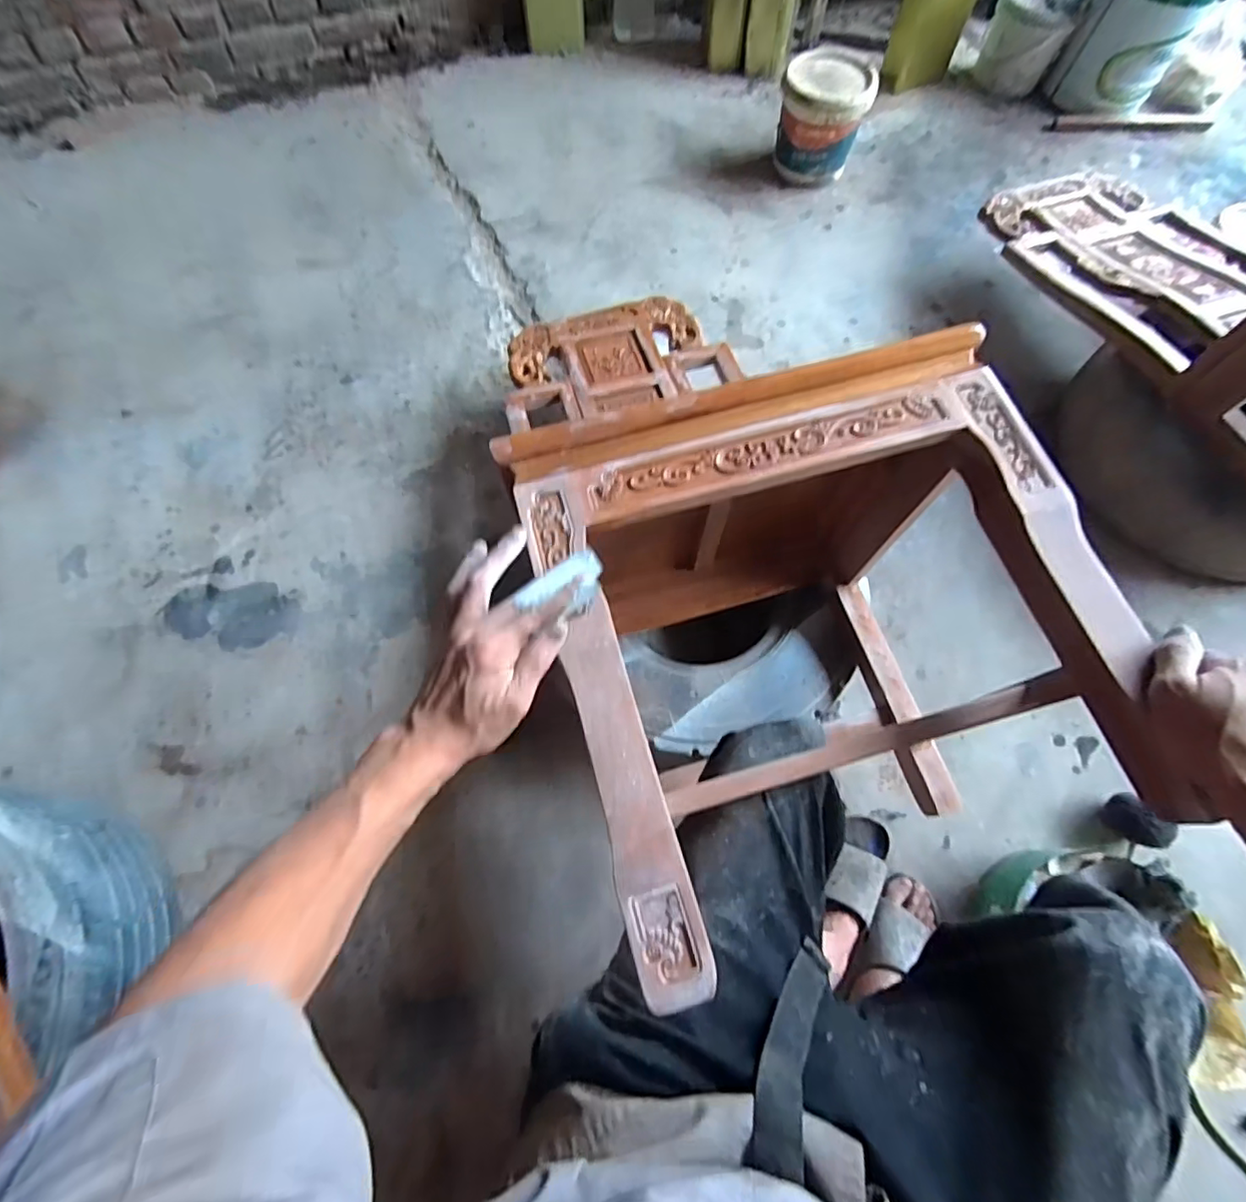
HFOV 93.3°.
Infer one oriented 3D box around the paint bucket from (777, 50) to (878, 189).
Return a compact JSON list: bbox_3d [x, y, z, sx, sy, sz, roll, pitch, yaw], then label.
[{"bbox_3d":[0.444,-1.077,1.333,0.196,0.185,0.179,13,71,5],"label":"paint bucket"}]

